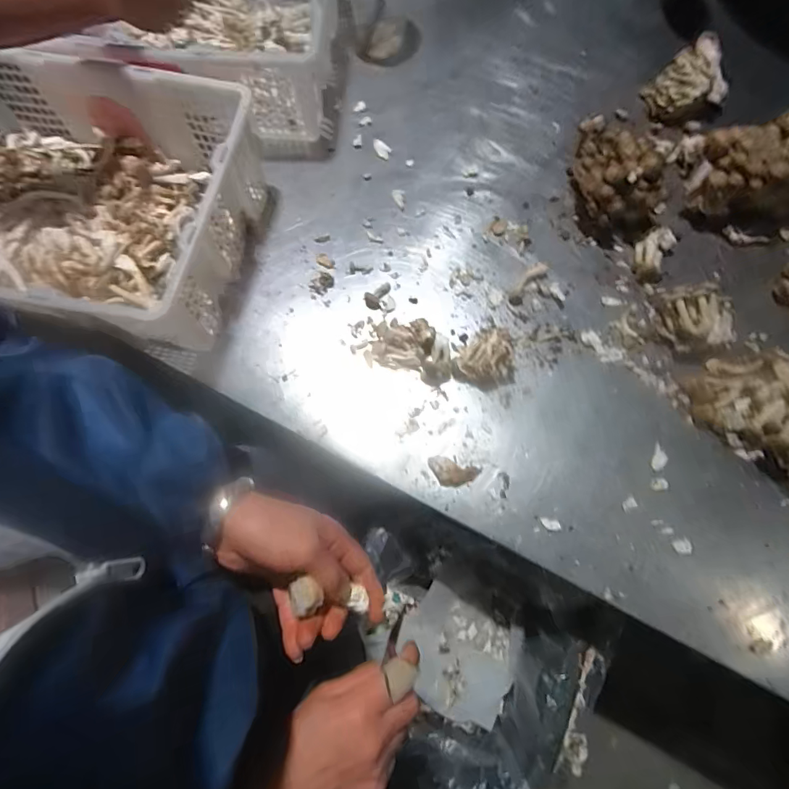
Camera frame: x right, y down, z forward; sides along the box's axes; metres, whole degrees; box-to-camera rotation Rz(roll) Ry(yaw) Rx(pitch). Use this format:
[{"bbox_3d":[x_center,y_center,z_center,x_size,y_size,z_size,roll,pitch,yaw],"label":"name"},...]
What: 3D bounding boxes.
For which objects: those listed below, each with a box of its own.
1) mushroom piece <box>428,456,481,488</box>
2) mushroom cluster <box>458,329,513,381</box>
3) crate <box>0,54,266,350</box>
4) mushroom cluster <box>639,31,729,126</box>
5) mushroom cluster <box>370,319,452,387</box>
[{"bbox_3d":[0.078,0.104,0.613,0.069,0.027,0.038,16,76,7],"label":"mushroom piece"},{"bbox_3d":[0.130,-0.060,0.657,0.074,0.042,0.070,-1,75,2],"label":"mushroom cluster"},{"bbox_3d":[-0.475,-0.286,0.667,0.515,0.164,0.377,12,73,4],"label":"crate"},{"bbox_3d":[0.493,-0.523,0.775,0.107,0.080,0.106,-1,75,2],"label":"mushroom cluster"},{"bbox_3d":[0.031,-0.067,0.658,0.117,0.045,0.074,21,74,7],"label":"mushroom cluster"}]

